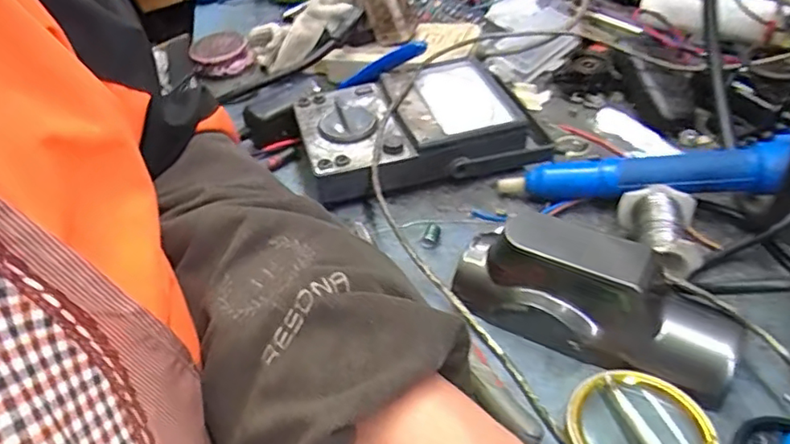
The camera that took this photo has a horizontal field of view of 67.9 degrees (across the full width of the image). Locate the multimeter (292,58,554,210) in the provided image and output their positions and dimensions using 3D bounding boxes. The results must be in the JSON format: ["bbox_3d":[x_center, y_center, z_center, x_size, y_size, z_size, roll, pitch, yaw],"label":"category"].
[{"bbox_3d":[0.018,-0.075,0.475,0.185,0.047,0.121,-15,42,-10],"label":"multimeter"}]

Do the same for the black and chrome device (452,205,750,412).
[{"bbox_3d":[0.109,0.039,0.329,0.158,0.056,0.049,19,46,26],"label":"black and chrome device"}]

